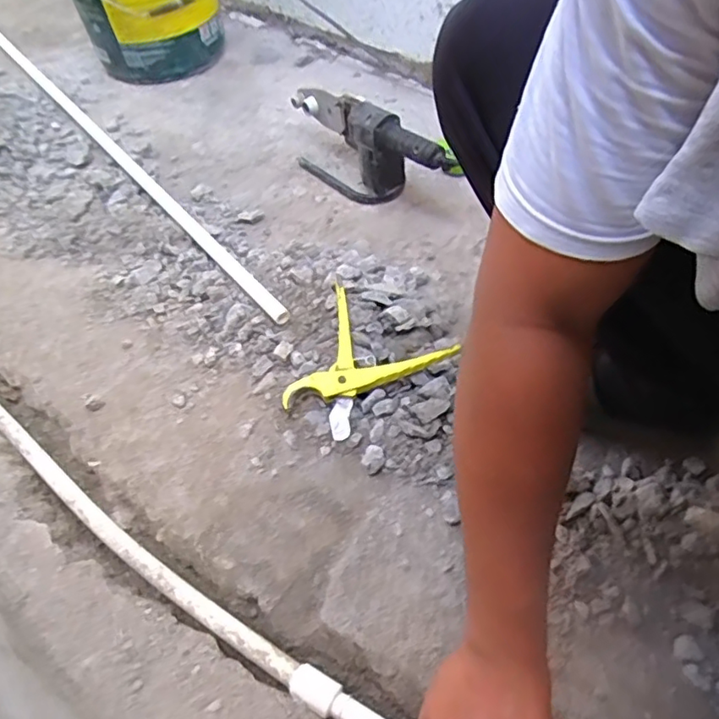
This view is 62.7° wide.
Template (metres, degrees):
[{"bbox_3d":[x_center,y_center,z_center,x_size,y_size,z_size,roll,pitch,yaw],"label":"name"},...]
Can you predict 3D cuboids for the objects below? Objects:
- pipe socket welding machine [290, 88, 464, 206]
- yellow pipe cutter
[{"bbox_3d":[0.005,-0.311,0.883,0.338,0.131,0.058,36,62,28],"label":"pipe socket welding machine"},{"bbox_3d":[0.017,0.003,0.662,0.161,0.034,0.164,17,54,16],"label":"yellow pipe cutter"}]

